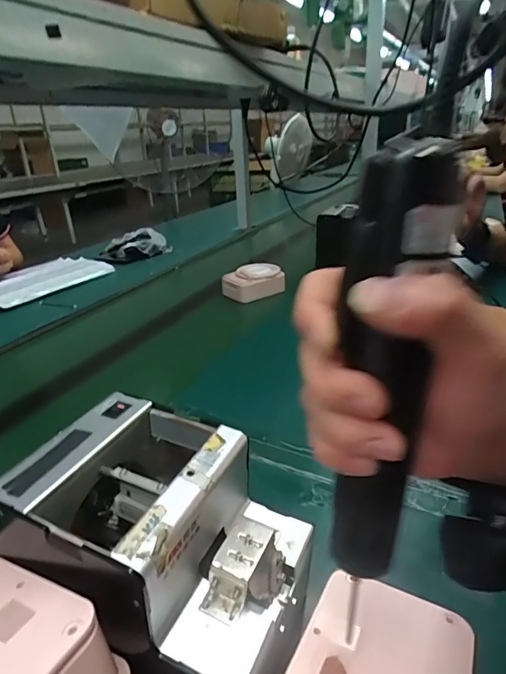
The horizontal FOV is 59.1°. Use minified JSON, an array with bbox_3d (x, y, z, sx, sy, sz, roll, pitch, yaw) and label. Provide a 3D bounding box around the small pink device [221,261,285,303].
[{"bbox_3d":[0.002,-0.127,1.025,0.138,0.067,0.094,-10,26,-16],"label":"small pink device"}]

